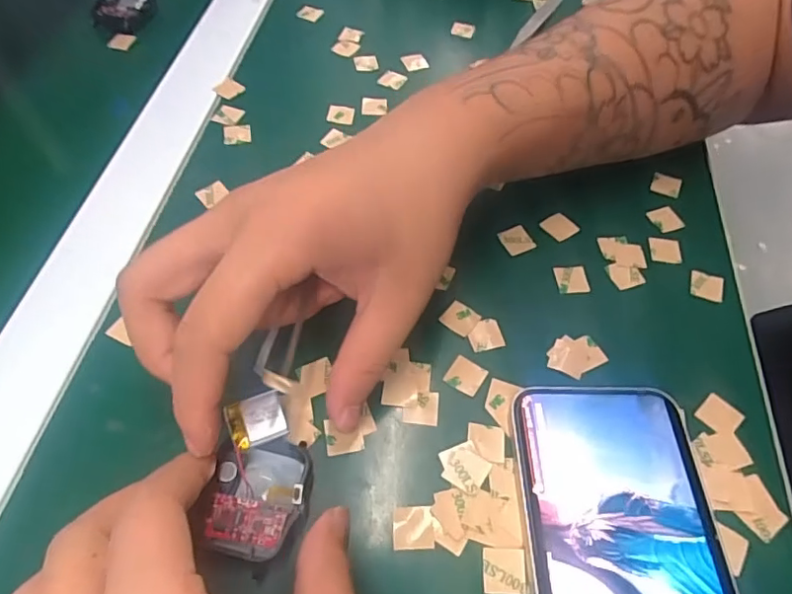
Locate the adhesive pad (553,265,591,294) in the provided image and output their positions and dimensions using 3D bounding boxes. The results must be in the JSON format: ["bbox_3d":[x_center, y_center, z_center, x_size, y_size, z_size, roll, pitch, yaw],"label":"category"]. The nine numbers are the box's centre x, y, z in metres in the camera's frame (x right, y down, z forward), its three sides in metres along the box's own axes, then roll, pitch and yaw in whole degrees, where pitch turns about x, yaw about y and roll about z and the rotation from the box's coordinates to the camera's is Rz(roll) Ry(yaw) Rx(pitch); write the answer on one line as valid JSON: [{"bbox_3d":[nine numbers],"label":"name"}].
[{"bbox_3d":[0.087,-0.009,0.273,0.015,0.004,0.015,-6,59,1],"label":"adhesive pad"}]

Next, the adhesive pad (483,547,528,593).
[{"bbox_3d":[0.039,0.098,0.198,0.015,0.004,0.015,4,55,0],"label":"adhesive pad"}]

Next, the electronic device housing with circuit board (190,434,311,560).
[{"bbox_3d":[-0.052,0.074,0.203,0.037,0.012,0.042,8,56,3],"label":"electronic device housing with circuit board"}]

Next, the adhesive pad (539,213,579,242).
[{"bbox_3d":[0.086,-0.038,0.291,0.014,0.004,0.015,-29,61,-20],"label":"adhesive pad"}]

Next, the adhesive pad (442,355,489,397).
[{"bbox_3d":[0.031,0.034,0.241,0.015,0.004,0.015,29,59,16],"label":"adhesive pad"}]

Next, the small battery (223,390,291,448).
[{"bbox_3d":[-0.052,0.046,0.212,0.023,0.004,0.019,-22,59,-16],"label":"small battery"}]

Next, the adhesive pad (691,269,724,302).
[{"bbox_3d":[0.155,-0.005,0.274,0.015,0.004,0.015,14,62,16],"label":"adhesive pad"}]

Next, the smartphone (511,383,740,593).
[{"bbox_3d":[0.083,0.100,0.195,0.071,0.008,0.143,1,55,-2],"label":"smartphone"}]

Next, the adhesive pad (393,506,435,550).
[{"bbox_3d":[0.007,0.085,0.204,0.015,0.004,0.015,0,56,-3],"label":"adhesive pad"}]

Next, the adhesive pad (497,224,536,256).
[{"bbox_3d":[0.063,-0.030,0.286,0.016,0.004,0.015,-21,59,-16],"label":"adhesive pad"}]

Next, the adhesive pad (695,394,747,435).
[{"bbox_3d":[0.138,0.050,0.234,0.015,0.004,0.015,-37,65,-24],"label":"adhesive pad"}]

